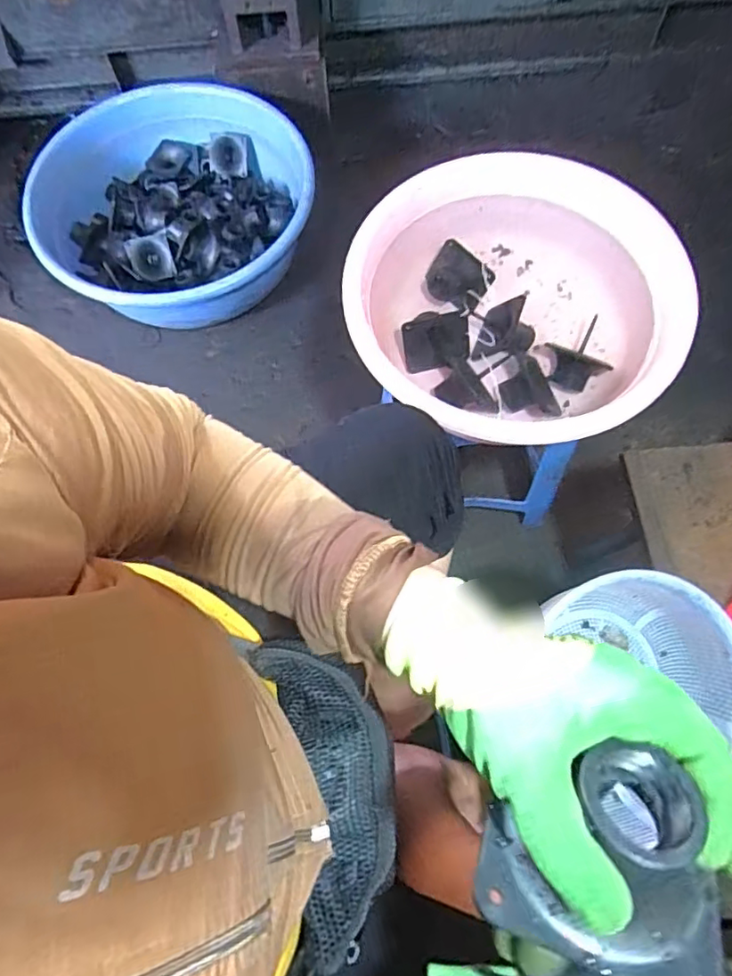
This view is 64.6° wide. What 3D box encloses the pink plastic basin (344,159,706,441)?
[{"bbox_3d":[0.211,-0.252,0.789,0.407,0.123,0.397,0,70,1],"label":"pink plastic basin"}]

